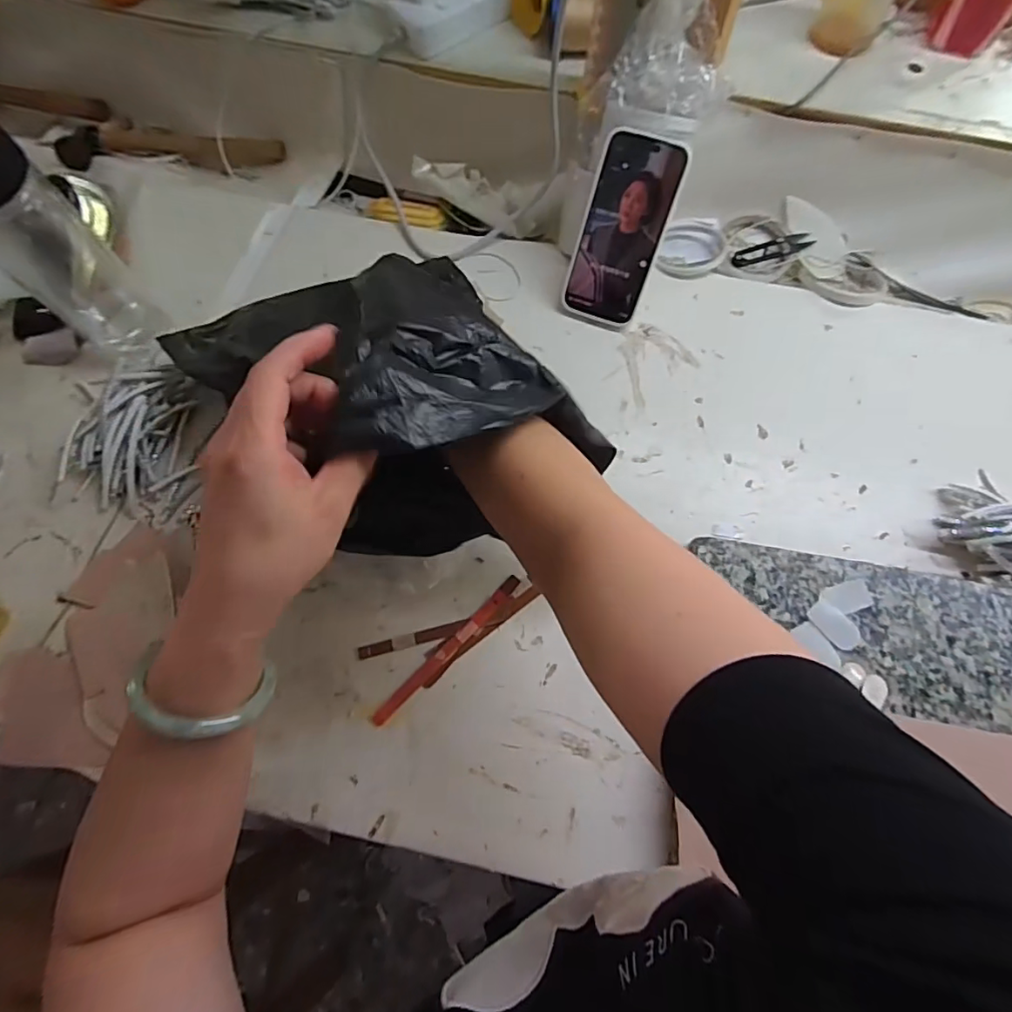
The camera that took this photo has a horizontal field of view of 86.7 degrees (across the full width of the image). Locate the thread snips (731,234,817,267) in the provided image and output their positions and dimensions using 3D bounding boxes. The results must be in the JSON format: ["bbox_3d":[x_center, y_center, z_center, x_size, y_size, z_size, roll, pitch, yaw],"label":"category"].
[{"bbox_3d":[0.304,-0.294,0.617,0.106,0.015,0.023,-18,70,-7],"label":"thread snips"}]

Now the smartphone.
[{"bbox_3d":[0.114,-0.269,0.531,0.080,0.166,0.011,20,31,7],"label":"smartphone"}]

